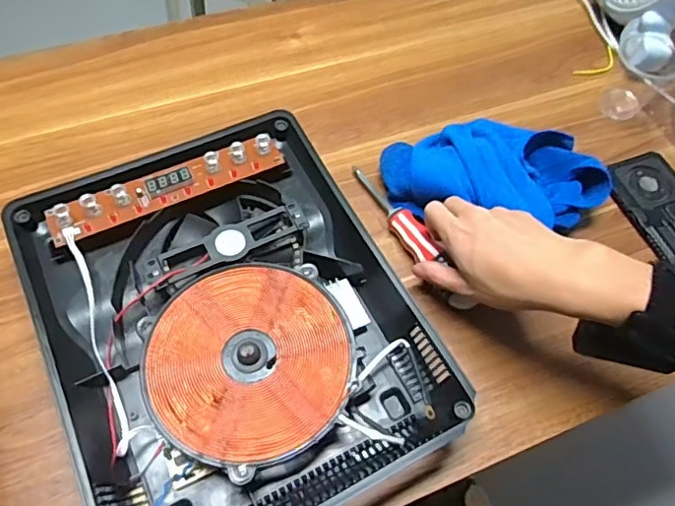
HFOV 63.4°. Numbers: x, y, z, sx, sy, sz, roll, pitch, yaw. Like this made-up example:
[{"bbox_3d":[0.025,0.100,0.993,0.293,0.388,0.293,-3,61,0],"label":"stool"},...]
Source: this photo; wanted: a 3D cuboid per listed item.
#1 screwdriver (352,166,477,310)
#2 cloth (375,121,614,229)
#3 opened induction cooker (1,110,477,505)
[{"bbox_3d":[0.069,-0.021,0.520,0.021,0.026,0.187,-24,57,-16],"label":"screwdriver"},{"bbox_3d":[0.156,-0.080,0.549,0.219,0.052,0.129,7,60,-1],"label":"cloth"},{"bbox_3d":[-0.102,0.061,0.446,0.306,0.060,0.334,-23,65,-17],"label":"opened induction cooker"}]

